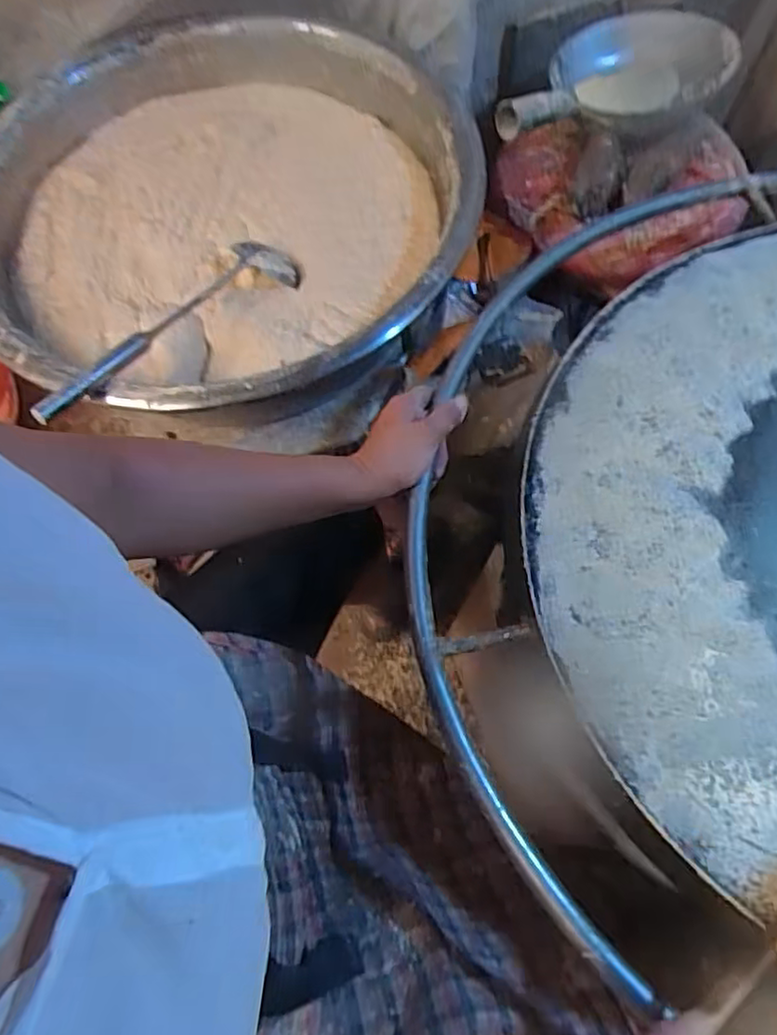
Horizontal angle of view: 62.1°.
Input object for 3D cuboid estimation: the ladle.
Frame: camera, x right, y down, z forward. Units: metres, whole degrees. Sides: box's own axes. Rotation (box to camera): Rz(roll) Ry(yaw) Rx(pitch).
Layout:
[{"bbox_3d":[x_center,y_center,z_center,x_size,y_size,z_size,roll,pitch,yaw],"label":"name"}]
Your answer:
[{"bbox_3d":[-0.222,-0.198,0.674,0.076,0.039,0.340,32,56,14],"label":"ladle"}]

